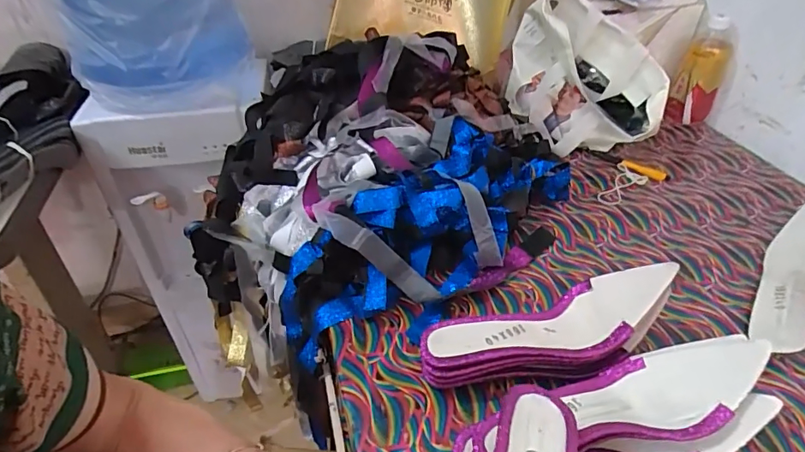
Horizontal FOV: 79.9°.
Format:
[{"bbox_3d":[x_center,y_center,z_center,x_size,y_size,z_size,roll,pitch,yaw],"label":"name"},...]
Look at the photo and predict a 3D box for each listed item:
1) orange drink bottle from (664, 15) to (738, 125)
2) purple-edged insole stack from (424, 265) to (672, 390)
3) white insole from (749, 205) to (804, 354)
[{"bbox_3d":[0.530,-0.264,0.848,0.090,0.168,0.071,14,40,17],"label":"orange drink bottle"},{"bbox_3d":[0.139,0.101,0.463,0.247,0.083,0.081,-9,39,-13],"label":"purple-edged insole stack"},{"bbox_3d":[0.446,0.048,0.540,0.066,0.071,0.246,32,47,33],"label":"white insole"}]

